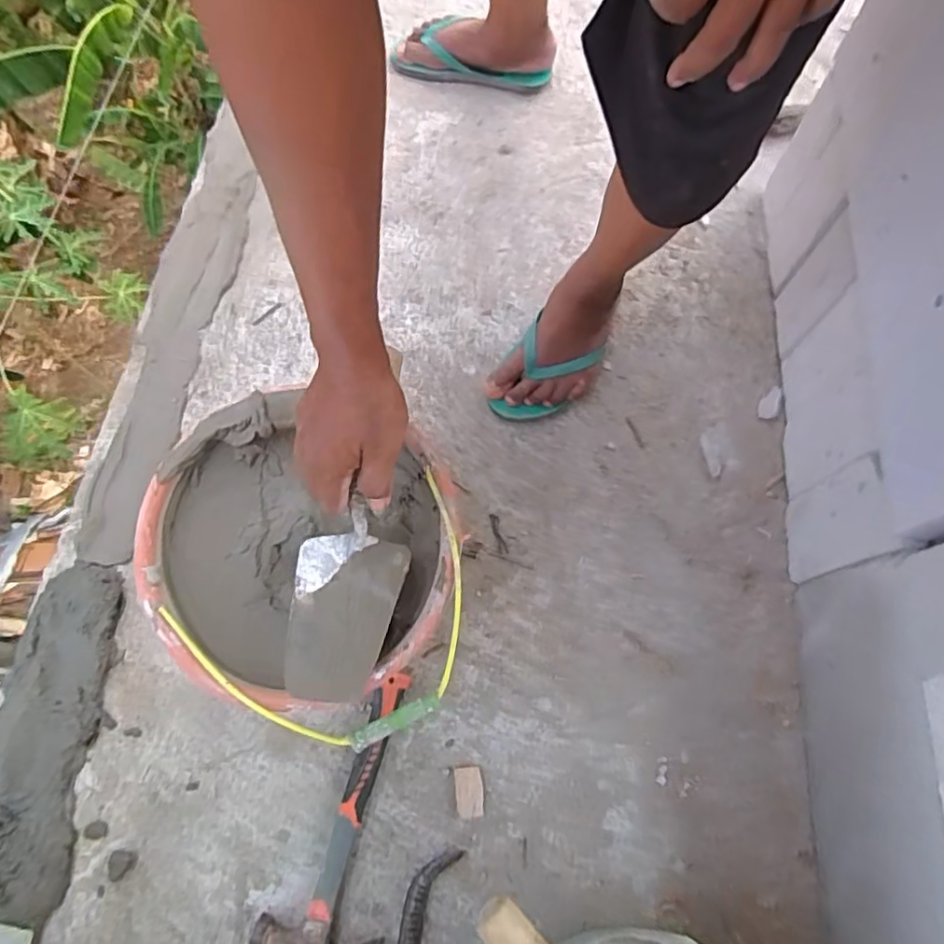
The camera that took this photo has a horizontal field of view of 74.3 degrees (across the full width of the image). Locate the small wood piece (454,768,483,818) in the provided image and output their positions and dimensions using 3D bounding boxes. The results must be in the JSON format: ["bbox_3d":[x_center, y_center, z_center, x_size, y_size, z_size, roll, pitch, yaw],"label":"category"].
[{"bbox_3d":[-0.003,0.327,0.637,0.028,0.007,0.046,-4,69,-2],"label":"small wood piece"}]

